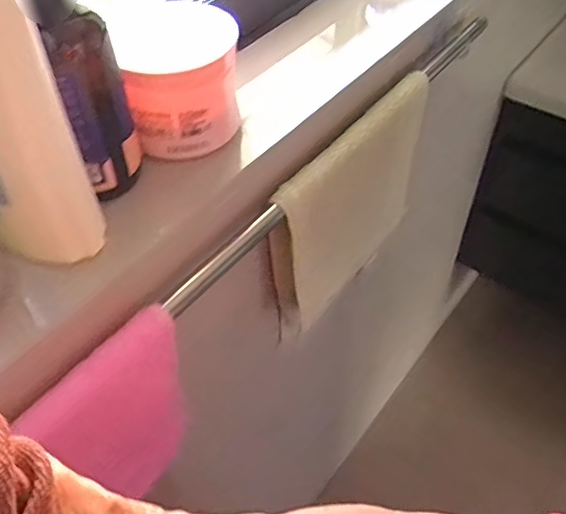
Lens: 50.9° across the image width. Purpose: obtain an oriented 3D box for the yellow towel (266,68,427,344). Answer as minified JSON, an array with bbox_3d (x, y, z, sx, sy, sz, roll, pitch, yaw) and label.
[{"bbox_3d":[0.080,-0.053,0.616,0.047,0.184,0.252,30,56,25],"label":"yellow towel"}]

